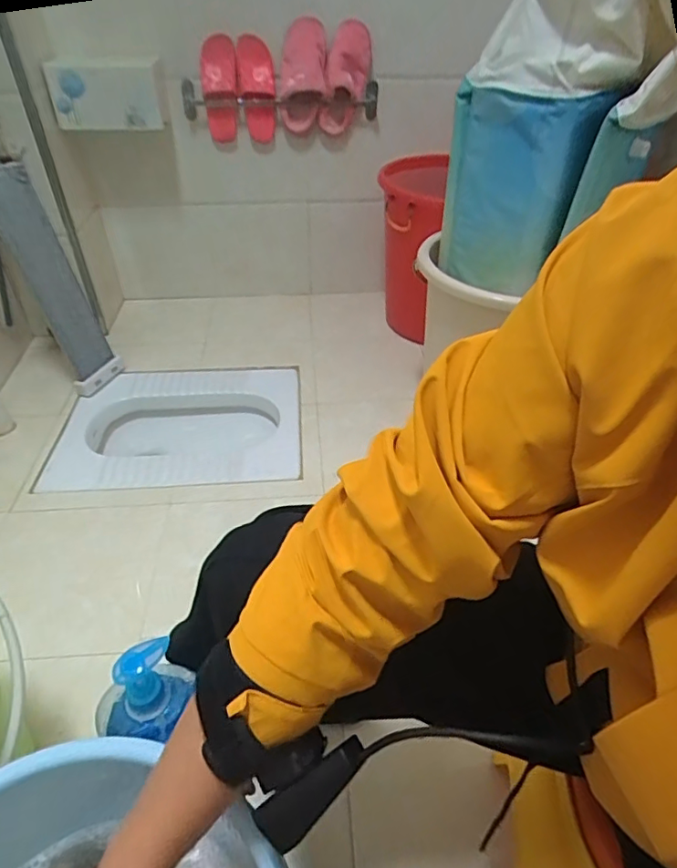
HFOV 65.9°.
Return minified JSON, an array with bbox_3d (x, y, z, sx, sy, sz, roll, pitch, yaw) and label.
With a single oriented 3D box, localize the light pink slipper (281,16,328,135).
[{"bbox_3d":[-0.078,-0.819,1.196,0.117,0.208,0.106,-3,41,-4],"label":"light pink slipper"}]

